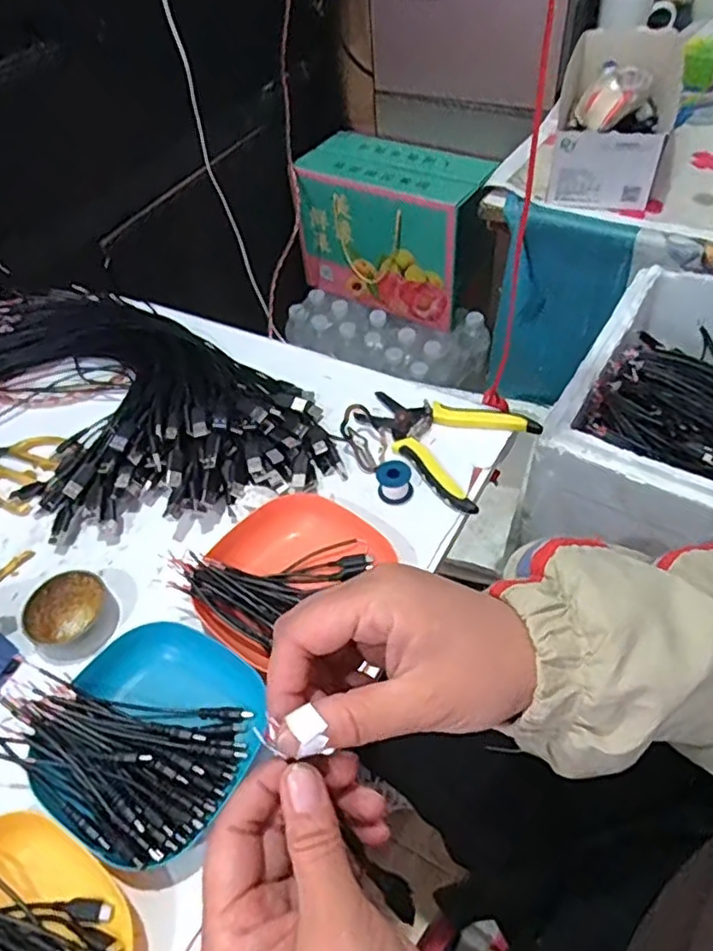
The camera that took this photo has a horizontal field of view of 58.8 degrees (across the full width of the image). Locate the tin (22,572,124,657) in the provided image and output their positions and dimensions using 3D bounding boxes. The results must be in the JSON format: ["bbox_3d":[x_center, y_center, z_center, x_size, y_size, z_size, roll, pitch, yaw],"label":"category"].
[{"bbox_3d":[-0.222,0.108,0.496,0.062,0.025,0.062,-2,51,3],"label":"tin"}]

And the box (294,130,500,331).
[{"bbox_3d":[0.080,-0.457,1.157,0.323,0.235,0.187,24,57,23],"label":"box"}]

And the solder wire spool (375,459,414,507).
[{"bbox_3d":[0.033,0.004,0.550,0.031,0.021,0.035,-1,51,4],"label":"solder wire spool"}]

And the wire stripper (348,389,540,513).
[{"bbox_3d":[0.072,-0.038,0.588,0.153,0.016,0.117,30,59,26],"label":"wire stripper"}]

